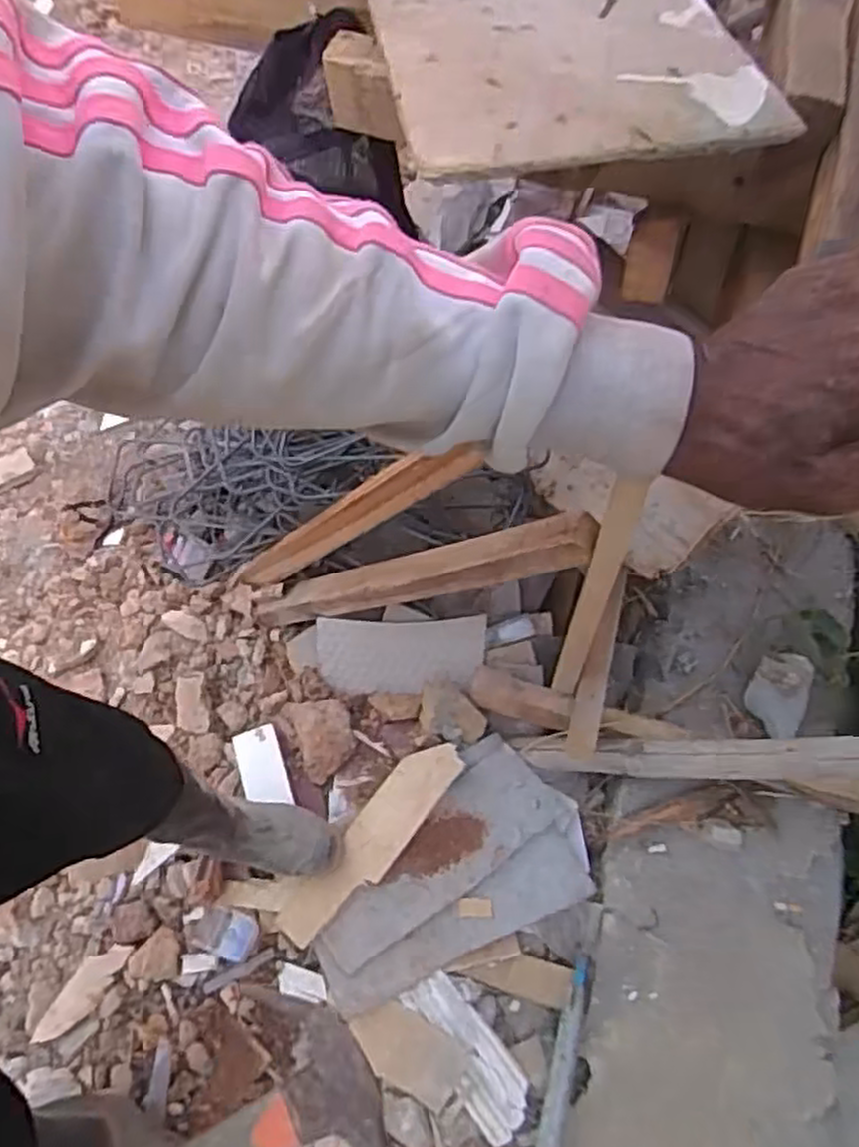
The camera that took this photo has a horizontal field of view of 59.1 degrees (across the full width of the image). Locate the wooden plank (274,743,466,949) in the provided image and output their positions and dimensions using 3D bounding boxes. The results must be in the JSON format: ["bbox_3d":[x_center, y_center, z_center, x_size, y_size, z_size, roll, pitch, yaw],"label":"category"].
[{"bbox_3d":[-0.088,0.398,1.157,0.098,0.018,0.355,36,66,23],"label":"wooden plank"}]

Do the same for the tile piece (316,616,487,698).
[{"bbox_3d":[-0.052,0.144,1.300,0.296,0.022,0.129,-1,93,13],"label":"tile piece"}]

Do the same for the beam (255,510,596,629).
[{"bbox_3d":[-0.043,0.010,1.178,0.695,0.056,0.081,-13,46,43],"label":"beam"}]

